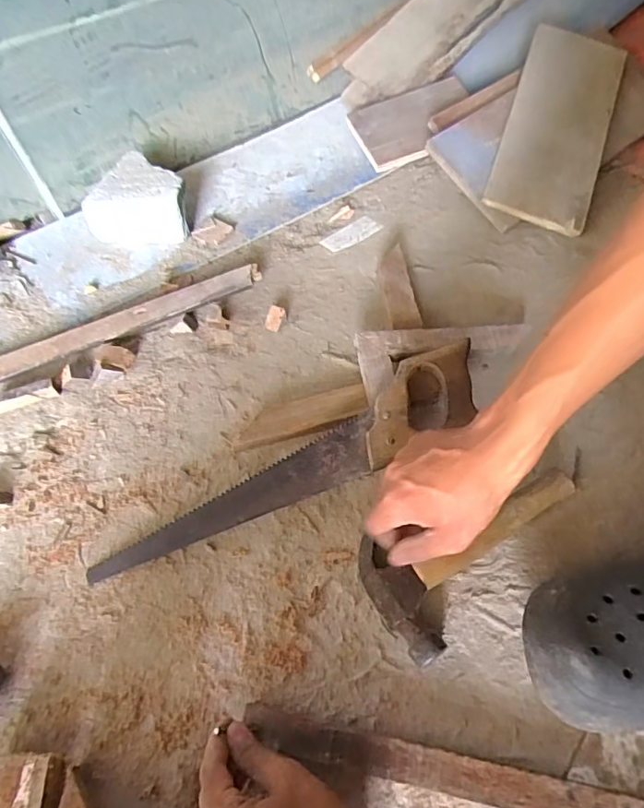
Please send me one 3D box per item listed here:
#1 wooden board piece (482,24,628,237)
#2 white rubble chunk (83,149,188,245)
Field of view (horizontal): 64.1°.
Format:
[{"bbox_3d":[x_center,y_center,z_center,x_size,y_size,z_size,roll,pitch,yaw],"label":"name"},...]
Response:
[{"bbox_3d":[0.360,-0.436,0.780,0.153,0.021,0.397,24,72,-5],"label":"wooden board piece"},{"bbox_3d":[-0.263,-0.293,0.744,0.141,0.080,0.112,-4,56,1],"label":"white rubble chunk"}]

